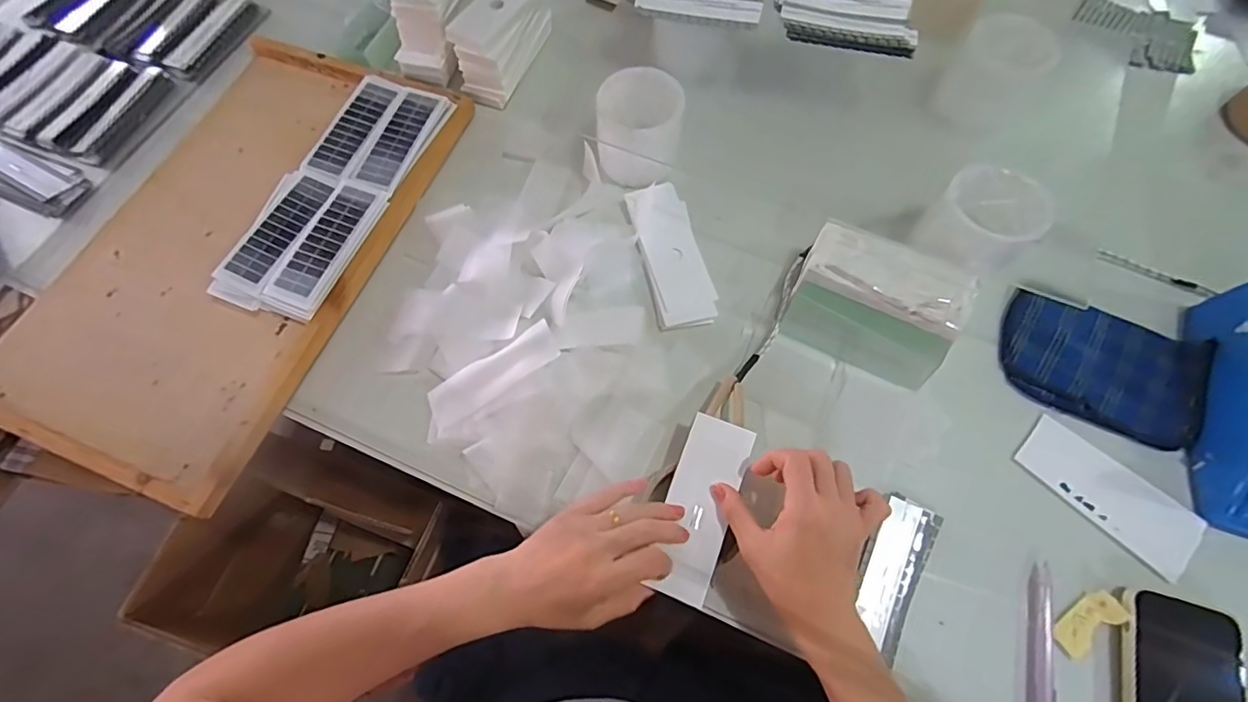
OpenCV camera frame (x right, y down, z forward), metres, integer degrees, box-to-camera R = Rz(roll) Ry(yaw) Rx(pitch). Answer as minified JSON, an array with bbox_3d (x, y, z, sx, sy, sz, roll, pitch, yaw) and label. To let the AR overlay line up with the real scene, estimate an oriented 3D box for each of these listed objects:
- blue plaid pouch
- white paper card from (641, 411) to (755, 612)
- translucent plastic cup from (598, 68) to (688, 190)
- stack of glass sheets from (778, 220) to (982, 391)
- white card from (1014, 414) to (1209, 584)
[{"bbox_3d":[0.442,0.012,0.508,0.164,0.018,0.109,23,70,11],"label":"blue plaid pouch"},{"bbox_3d":[0.061,0.124,0.446,0.052,0.004,0.142,20,70,9],"label":"white paper card"},{"bbox_3d":[0.017,-0.239,0.583,0.087,0.086,0.096,3,68,3],"label":"translucent plastic cup"},{"bbox_3d":[0.233,-0.044,0.515,0.140,0.062,0.103,25,70,11],"label":"stack of glass sheets"},{"bbox_3d":[0.417,0.122,0.473,0.144,0.008,0.067,41,74,16],"label":"white card"}]

